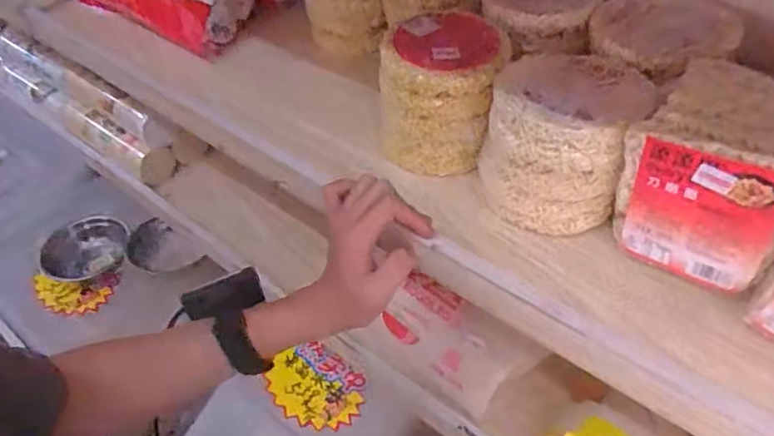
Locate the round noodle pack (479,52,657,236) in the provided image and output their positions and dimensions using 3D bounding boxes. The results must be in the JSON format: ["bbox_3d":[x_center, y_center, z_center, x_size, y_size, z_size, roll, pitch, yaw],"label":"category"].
[{"bbox_3d":[0.137,-0.057,0.472,0.107,0.119,0.100,-1,45,1],"label":"round noodle pack"}]

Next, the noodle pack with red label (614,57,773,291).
[{"bbox_3d":[0.236,-0.032,0.418,0.105,0.110,0.098,27,51,26],"label":"noodle pack with red label"}]

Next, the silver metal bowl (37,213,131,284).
[{"bbox_3d":[-0.486,0.055,0.935,0.131,0.047,0.109,-18,47,-15],"label":"silver metal bowl"}]

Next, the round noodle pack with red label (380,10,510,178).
[{"bbox_3d":[0.050,-0.113,0.524,0.098,0.109,0.095,9,46,10],"label":"round noodle pack with red label"}]

